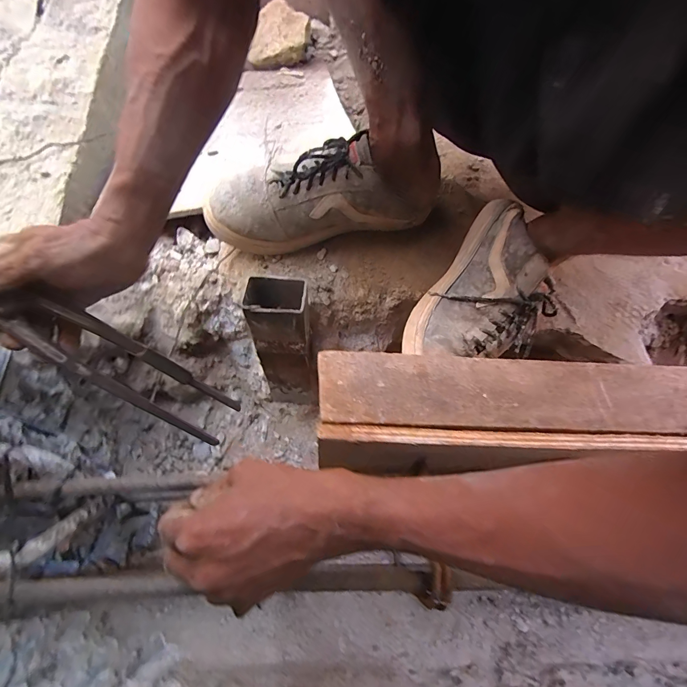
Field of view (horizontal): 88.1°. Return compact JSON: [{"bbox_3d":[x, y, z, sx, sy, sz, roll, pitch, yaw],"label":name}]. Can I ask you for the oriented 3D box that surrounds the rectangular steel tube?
[{"bbox_3d":[-0.071,0.012,0.451,0.064,0.240,0.042,4,61,-1],"label":"rectangular steel tube"}]

